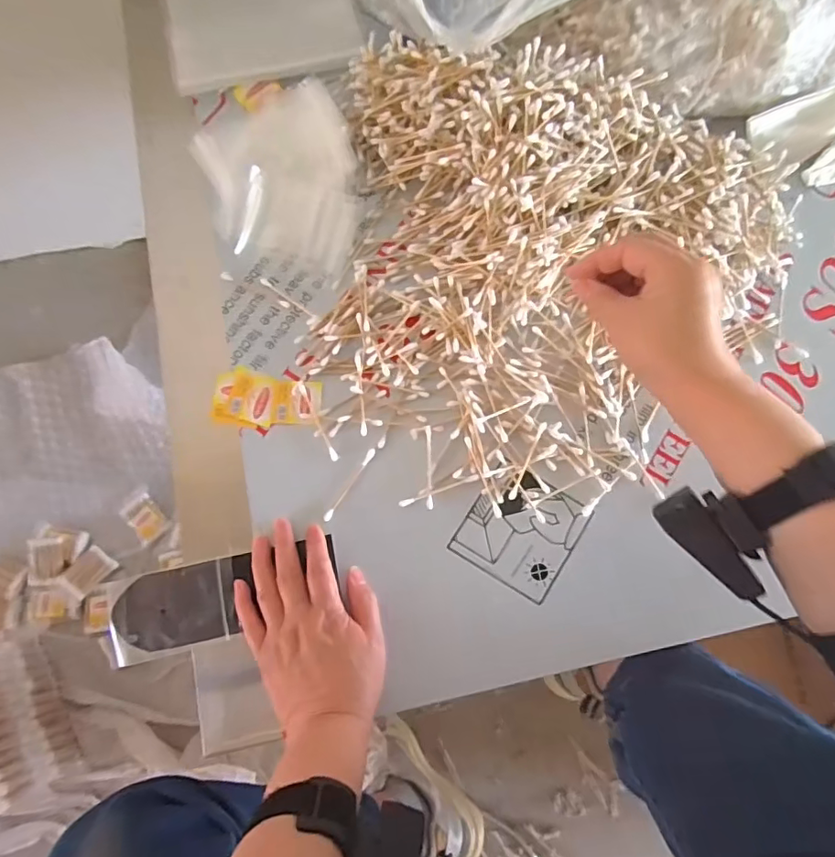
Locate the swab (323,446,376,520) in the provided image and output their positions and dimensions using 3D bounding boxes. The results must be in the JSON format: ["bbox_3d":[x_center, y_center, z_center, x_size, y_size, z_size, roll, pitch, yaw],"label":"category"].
[{"bbox_3d":[-0.058,0.047,0.453,0.007,0.004,0.072,33,79,6],"label":"swab"}]

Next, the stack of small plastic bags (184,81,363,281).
[{"bbox_3d":[-0.127,-0.231,0.507,0.139,0.026,0.183,-16,78,-4],"label":"stack of small plastic bags"}]

